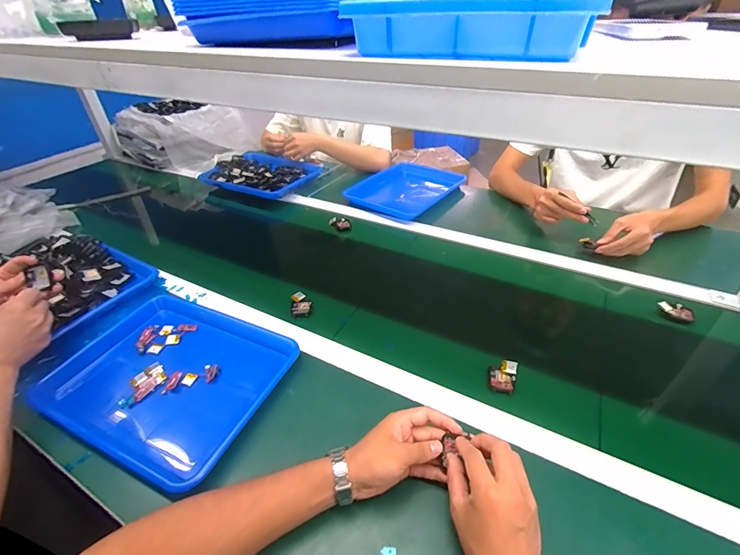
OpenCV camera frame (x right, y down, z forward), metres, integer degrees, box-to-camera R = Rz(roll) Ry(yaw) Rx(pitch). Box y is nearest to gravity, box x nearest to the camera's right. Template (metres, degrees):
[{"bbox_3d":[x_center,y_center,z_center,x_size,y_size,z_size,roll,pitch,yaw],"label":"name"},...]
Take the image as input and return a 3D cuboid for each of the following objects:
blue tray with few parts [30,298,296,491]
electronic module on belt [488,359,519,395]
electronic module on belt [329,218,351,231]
[{"bbox_3d":[-0.308,0.152,0.575,0.340,0.044,0.263,15,41,21],"label":"blue tray with few parts"},{"bbox_3d":[0.200,0.148,0.549,0.039,0.018,0.052,15,41,21],"label":"electronic module on belt"},{"bbox_3d":[-0.076,-0.138,0.938,0.061,0.019,0.033,25,46,31],"label":"electronic module on belt"}]

